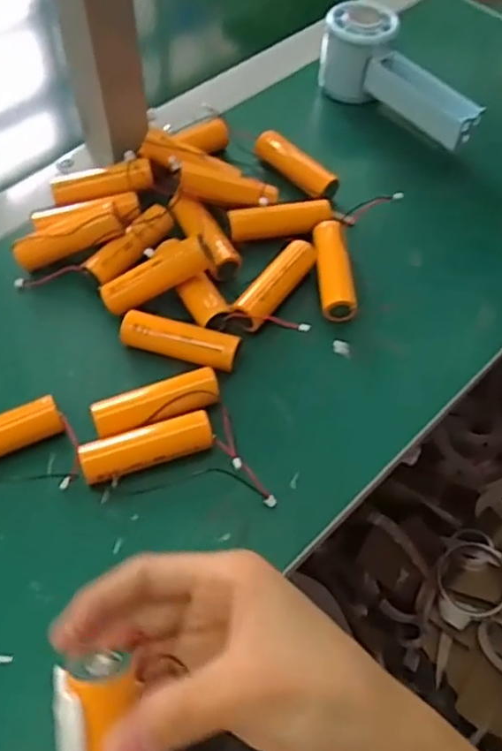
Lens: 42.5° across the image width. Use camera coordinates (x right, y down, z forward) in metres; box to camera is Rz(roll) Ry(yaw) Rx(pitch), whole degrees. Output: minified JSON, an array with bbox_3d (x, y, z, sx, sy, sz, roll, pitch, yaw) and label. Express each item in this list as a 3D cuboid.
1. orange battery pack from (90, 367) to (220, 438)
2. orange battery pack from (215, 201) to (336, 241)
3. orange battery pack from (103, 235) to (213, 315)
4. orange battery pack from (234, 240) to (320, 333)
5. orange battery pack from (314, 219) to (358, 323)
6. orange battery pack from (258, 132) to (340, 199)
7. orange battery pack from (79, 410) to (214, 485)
[{"bbox_3d":[-0.053,0.020,0.372,0.070,0.022,0.024,-15,57,-11],"label":"orange battery pack"},{"bbox_3d":[0.017,-0.107,0.445,0.080,0.014,0.021,-9,56,-7],"label":"orange battery pack"},{"bbox_3d":[-0.059,-0.062,0.404,0.071,0.018,0.015,-27,58,5],"label":"orange battery pack"},{"bbox_3d":[0.017,-0.059,0.425,0.021,0.022,0.076,29,60,18],"label":"orange battery pack"},{"bbox_3d":[0.055,-0.070,0.434,0.021,0.022,0.073,-2,56,-2],"label":"orange battery pack"},{"bbox_3d":[0.033,-0.158,0.483,0.018,0.015,0.074,-35,63,-22],"label":"orange battery pack"},{"bbox_3d":[-0.057,0.040,0.359,0.071,0.022,0.021,-17,58,-12],"label":"orange battery pack"}]

